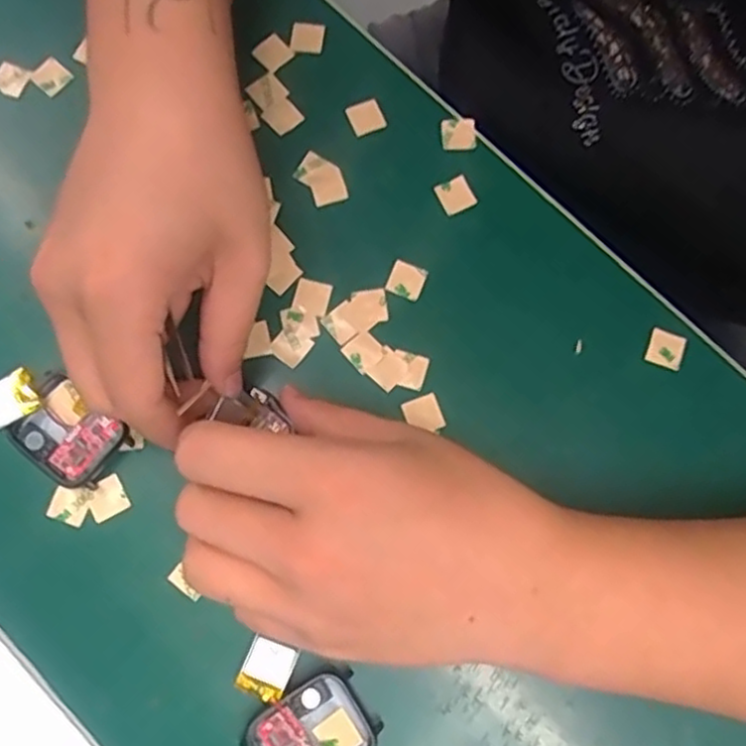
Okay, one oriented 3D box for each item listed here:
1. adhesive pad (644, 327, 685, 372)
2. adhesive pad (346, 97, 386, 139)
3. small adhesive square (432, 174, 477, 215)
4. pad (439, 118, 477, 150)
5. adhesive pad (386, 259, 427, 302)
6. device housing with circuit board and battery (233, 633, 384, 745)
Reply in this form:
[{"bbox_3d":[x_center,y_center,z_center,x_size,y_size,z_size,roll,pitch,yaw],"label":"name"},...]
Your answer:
[{"bbox_3d":[0.130,-0.011,0.315,0.015,0.004,0.016,22,78,4],"label":"adhesive pad"},{"bbox_3d":[-0.003,-0.122,0.336,0.016,0.004,0.016,-24,83,-4],"label":"adhesive pad"},{"bbox_3d":[0.038,-0.083,0.327,0.016,0.004,0.016,-27,79,-7],"label":"small adhesive square"},{"bbox_3d":[0.041,-0.113,0.335,0.016,0.004,0.015,-2,77,-1],"label":"pad"},{"bbox_3d":[0.015,-0.042,0.318,0.015,0.004,0.016,24,79,2],"label":"adhesive pad"},{"bbox_3d":[-0.029,0.130,0.272,0.044,0.013,0.057,-32,79,-8],"label":"device housing with circuit board and battery"}]

